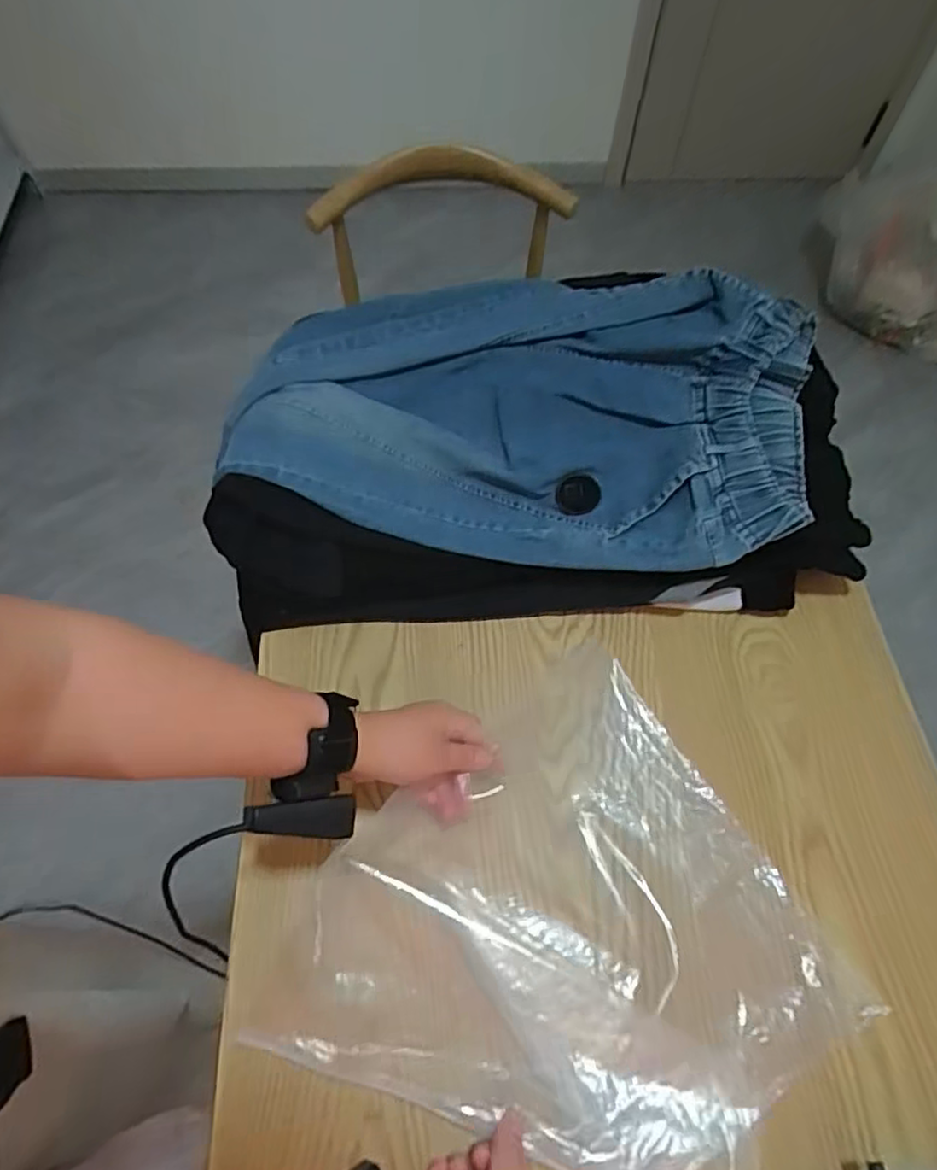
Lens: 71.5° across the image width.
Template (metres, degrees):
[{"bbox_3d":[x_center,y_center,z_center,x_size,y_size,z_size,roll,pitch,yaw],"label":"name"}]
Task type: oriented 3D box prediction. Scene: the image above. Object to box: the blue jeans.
[{"bbox_3d":[0.056,-0.205,0.689,0.578,0.070,0.386,11,60,4],"label":"blue jeans"}]

